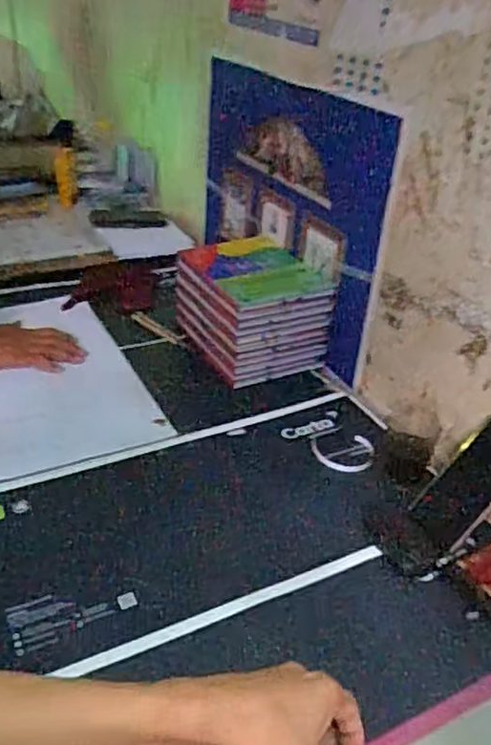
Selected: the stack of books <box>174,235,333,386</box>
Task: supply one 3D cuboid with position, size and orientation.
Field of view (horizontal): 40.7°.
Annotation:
[{"bbox_3d":[0.000,-0.113,1.116,0.185,0.148,0.245,-13,35,-26],"label":"stack of books"}]

